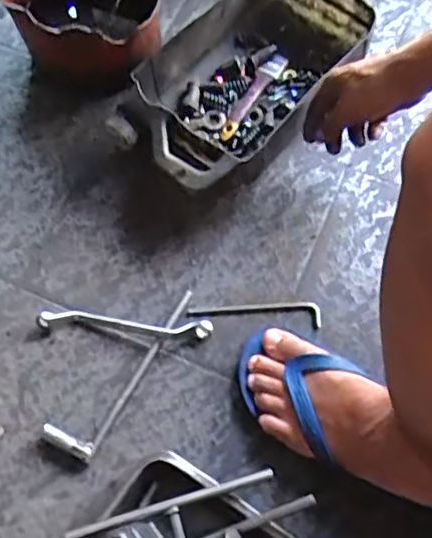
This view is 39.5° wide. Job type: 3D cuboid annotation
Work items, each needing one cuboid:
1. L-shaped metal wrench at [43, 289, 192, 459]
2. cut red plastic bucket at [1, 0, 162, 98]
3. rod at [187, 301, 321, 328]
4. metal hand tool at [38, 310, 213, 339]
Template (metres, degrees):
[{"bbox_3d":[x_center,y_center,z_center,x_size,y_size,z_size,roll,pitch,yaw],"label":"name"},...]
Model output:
[{"bbox_3d":[-0.098,0.101,0.652,0.054,0.017,0.207,30,72,13],"label":"L-shaped metal wrench"},{"bbox_3d":[-0.168,-0.302,0.752,0.191,0.141,0.125,-6,68,-1],"label":"cut red plastic bucket"},{"bbox_3d":[0.043,0.046,0.674,0.148,0.004,0.028,2,68,2],"label":"rod"},{"bbox_3d":[-0.100,0.060,0.666,0.189,0.018,0.020,3,68,3],"label":"metal hand tool"}]

